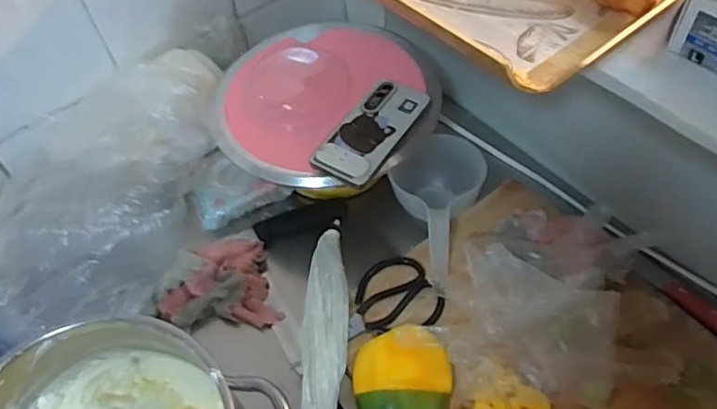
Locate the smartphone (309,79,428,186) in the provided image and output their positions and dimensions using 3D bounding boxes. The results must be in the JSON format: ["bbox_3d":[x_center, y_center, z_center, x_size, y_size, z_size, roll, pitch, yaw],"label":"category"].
[{"bbox_3d":[0.017,-0.091,0.692,0.078,0.016,0.160,25,61,20],"label":"smartphone"}]

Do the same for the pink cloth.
[{"bbox_3d":[-0.178,0.102,0.703,0.135,0.059,0.112,-16,54,-7],"label":"pink cloth"}]

